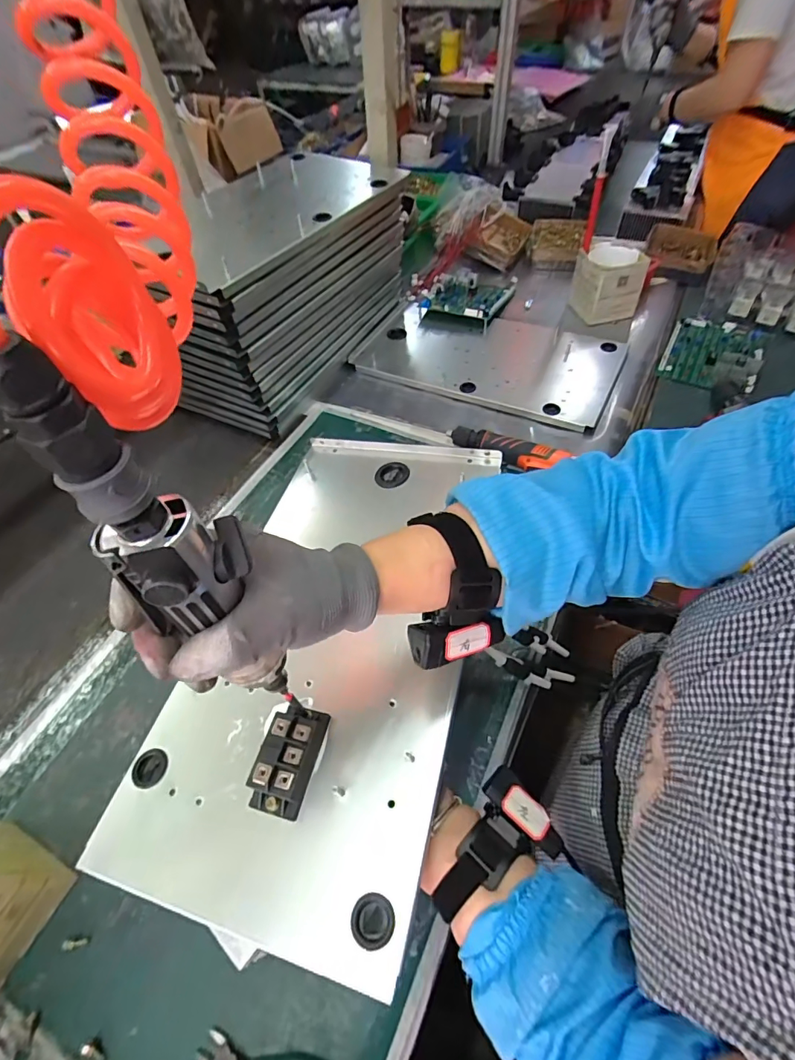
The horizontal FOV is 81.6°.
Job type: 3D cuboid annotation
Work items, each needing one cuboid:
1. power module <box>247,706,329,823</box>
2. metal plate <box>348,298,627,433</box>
[{"bbox_3d":[-0.085,0.181,0.365,0.045,0.028,0.078,11,55,11],"label":"power module"},{"bbox_3d":[0.171,-0.339,0.901,0.474,0.025,0.276,19,57,17],"label":"metal plate"}]

